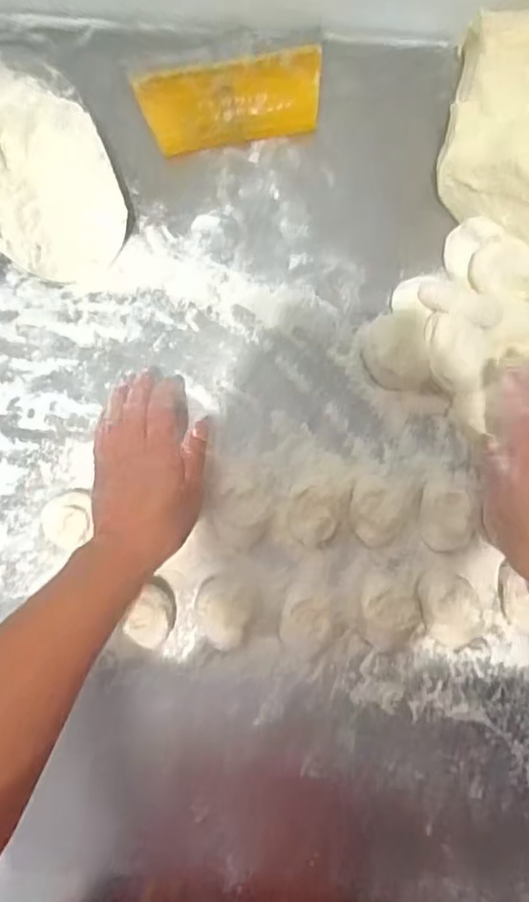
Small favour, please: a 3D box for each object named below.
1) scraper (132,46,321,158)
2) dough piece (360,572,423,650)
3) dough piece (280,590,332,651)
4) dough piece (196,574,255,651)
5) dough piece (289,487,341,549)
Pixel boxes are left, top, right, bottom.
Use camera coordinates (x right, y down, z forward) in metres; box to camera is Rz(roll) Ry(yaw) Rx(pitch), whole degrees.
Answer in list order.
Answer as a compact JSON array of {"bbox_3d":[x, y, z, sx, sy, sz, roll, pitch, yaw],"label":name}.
[{"bbox_3d":[-0.030,-0.341,0.582,0.175,0.008,0.100,-10,74,-1],"label":"scraper"},{"bbox_3d":[0.097,0.124,0.466,0.045,0.028,0.056,-9,77,-1],"label":"dough piece"},{"bbox_3d":[0.032,0.130,0.462,0.037,0.034,0.043,12,78,3],"label":"dough piece"},{"bbox_3d":[-0.030,0.125,0.467,0.041,0.032,0.052,5,77,2],"label":"dough piece"},{"bbox_3d":[0.040,0.054,0.479,0.042,0.035,0.039,0,77,1],"label":"dough piece"}]

